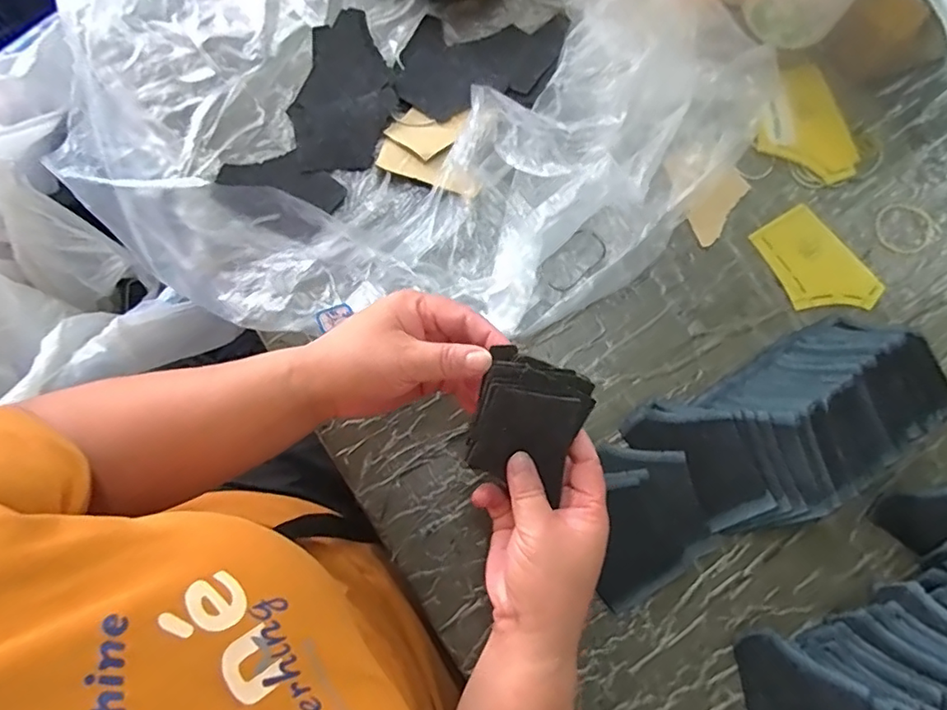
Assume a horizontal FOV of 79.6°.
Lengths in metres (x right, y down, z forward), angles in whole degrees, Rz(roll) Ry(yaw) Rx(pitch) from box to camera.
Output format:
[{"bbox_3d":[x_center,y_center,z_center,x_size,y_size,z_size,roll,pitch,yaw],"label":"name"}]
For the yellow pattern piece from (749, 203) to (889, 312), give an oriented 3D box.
[{"bbox_3d":[0.295,-0.077,0.491,0.069,0.005,0.103,-33,80,-8],"label":"yellow pattern piece"}]

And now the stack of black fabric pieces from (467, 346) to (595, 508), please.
[{"bbox_3d":[0.034,0.044,0.359,0.070,0.014,0.084,12,113,-16],"label":"stack of black fabric pieces"}]

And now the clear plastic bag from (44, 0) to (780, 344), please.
[{"bbox_3d":[-0.074,-0.219,0.417,0.484,0.191,0.419,40,80,8],"label":"clear plastic bag"}]

